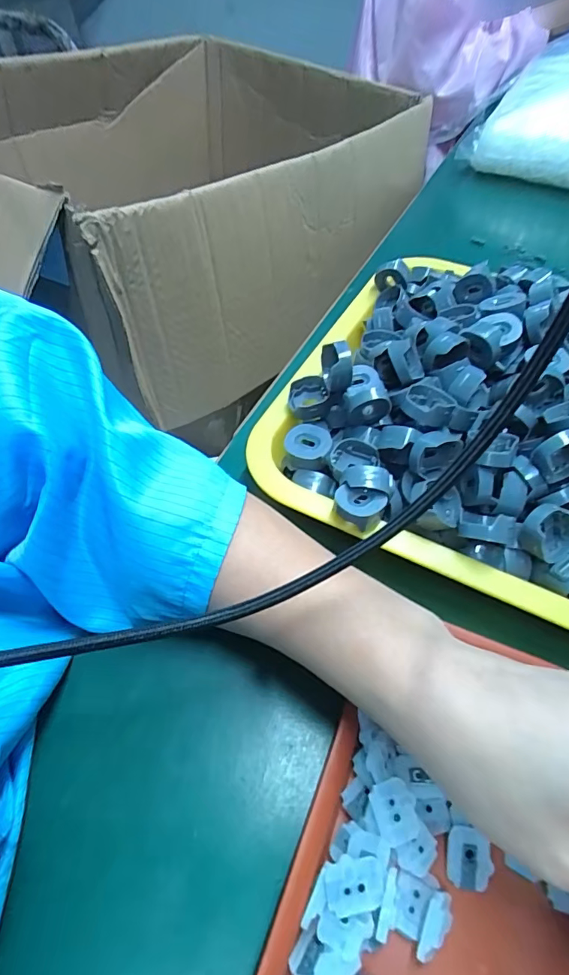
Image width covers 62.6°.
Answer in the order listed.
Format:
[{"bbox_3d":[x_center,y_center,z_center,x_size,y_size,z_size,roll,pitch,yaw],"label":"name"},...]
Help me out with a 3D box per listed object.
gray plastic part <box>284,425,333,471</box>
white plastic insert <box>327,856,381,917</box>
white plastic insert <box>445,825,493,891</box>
[{"bbox_3d":[0.014,-0.022,0.283,0.027,0.020,0.022,4,51,1],"label":"gray plastic part"},{"bbox_3d":[0.026,0.148,0.174,0.021,0.010,0.017,2,51,-1],"label":"white plastic insert"},{"bbox_3d":[0.074,0.149,0.188,0.017,0.004,0.021,10,74,12],"label":"white plastic insert"}]

